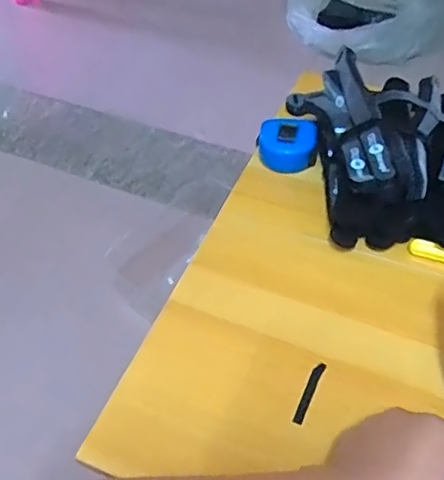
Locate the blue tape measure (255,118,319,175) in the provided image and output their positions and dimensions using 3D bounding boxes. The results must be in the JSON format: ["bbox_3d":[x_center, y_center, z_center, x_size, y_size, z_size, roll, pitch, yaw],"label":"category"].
[{"bbox_3d":[0.078,-0.113,0.690,0.069,0.030,0.062,6,50,8],"label":"blue tape measure"}]

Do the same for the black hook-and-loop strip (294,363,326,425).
[{"bbox_3d":[0.076,0.132,0.503,0.008,0.004,0.060,19,53,18],"label":"black hook-and-loop strip"}]

